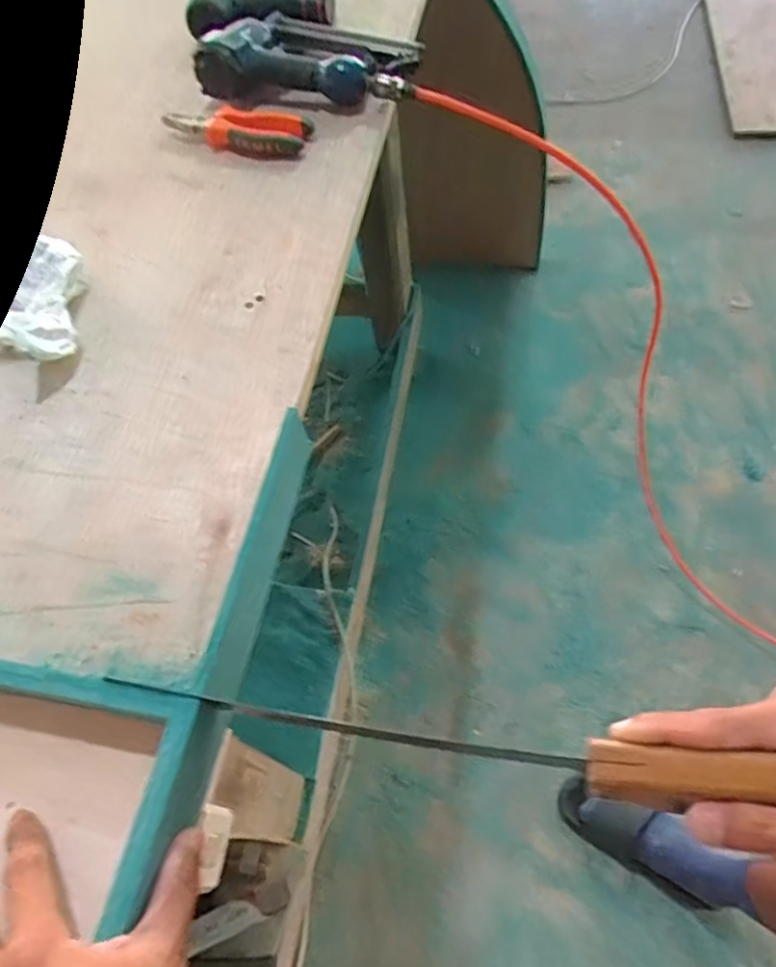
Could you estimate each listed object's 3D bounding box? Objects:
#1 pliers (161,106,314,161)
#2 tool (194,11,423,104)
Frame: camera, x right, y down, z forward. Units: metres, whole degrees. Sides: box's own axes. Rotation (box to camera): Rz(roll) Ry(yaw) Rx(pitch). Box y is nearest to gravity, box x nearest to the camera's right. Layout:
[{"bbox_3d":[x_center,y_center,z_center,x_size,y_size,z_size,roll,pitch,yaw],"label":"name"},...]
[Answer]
[{"bbox_3d":[-0.172,-0.400,0.701,0.168,0.030,0.061,15,60,13],"label":"pliers"},{"bbox_3d":[-0.086,-0.508,0.746,0.247,0.059,0.143,10,59,10],"label":"tool"}]

